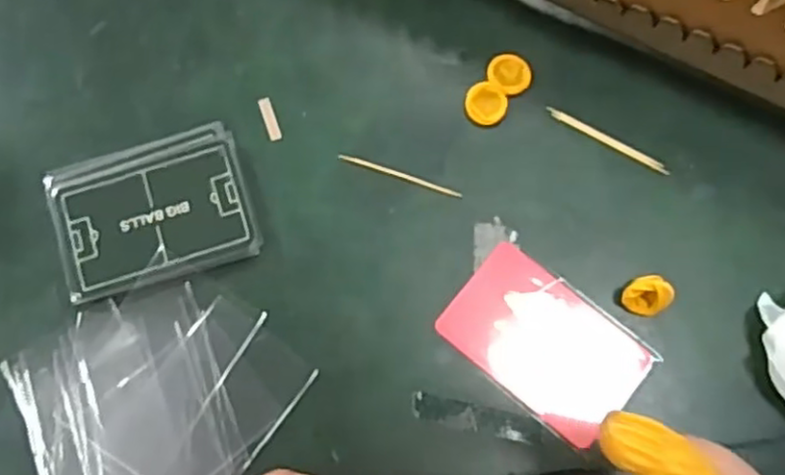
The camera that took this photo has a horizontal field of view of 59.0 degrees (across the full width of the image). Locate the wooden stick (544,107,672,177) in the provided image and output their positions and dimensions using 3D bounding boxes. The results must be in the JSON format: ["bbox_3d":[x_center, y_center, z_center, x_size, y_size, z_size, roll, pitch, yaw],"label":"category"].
[{"bbox_3d":[0.104,-0.047,0.333,0.064,0.004,0.005,29,80,7],"label":"wooden stick"}]

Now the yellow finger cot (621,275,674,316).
[{"bbox_3d":[0.115,0.026,0.313,0.020,0.015,0.017,-21,78,-3],"label":"yellow finger cot"}]

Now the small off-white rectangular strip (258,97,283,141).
[{"bbox_3d":[-0.060,-0.059,0.341,0.006,0.004,0.023,-20,78,-3],"label":"small off-white rectangular strip"}]

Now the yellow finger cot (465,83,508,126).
[{"bbox_3d":[0.045,-0.065,0.338,0.020,0.004,0.019,0,78,1],"label":"yellow finger cot"}]

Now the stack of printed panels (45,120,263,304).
[{"bbox_3d":[-0.113,-0.013,0.327,0.091,0.008,0.067,-17,78,-2],"label":"stack of printed panels"}]

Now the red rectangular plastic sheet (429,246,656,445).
[{"bbox_3d":[0.069,0.047,0.315,0.085,0.006,0.055,39,82,9],"label":"red rectangular plastic sheet"}]

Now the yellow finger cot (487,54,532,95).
[{"bbox_3d":[0.058,-0.081,0.341,0.021,0.004,0.020,0,78,1],"label":"yellow finger cot"}]

